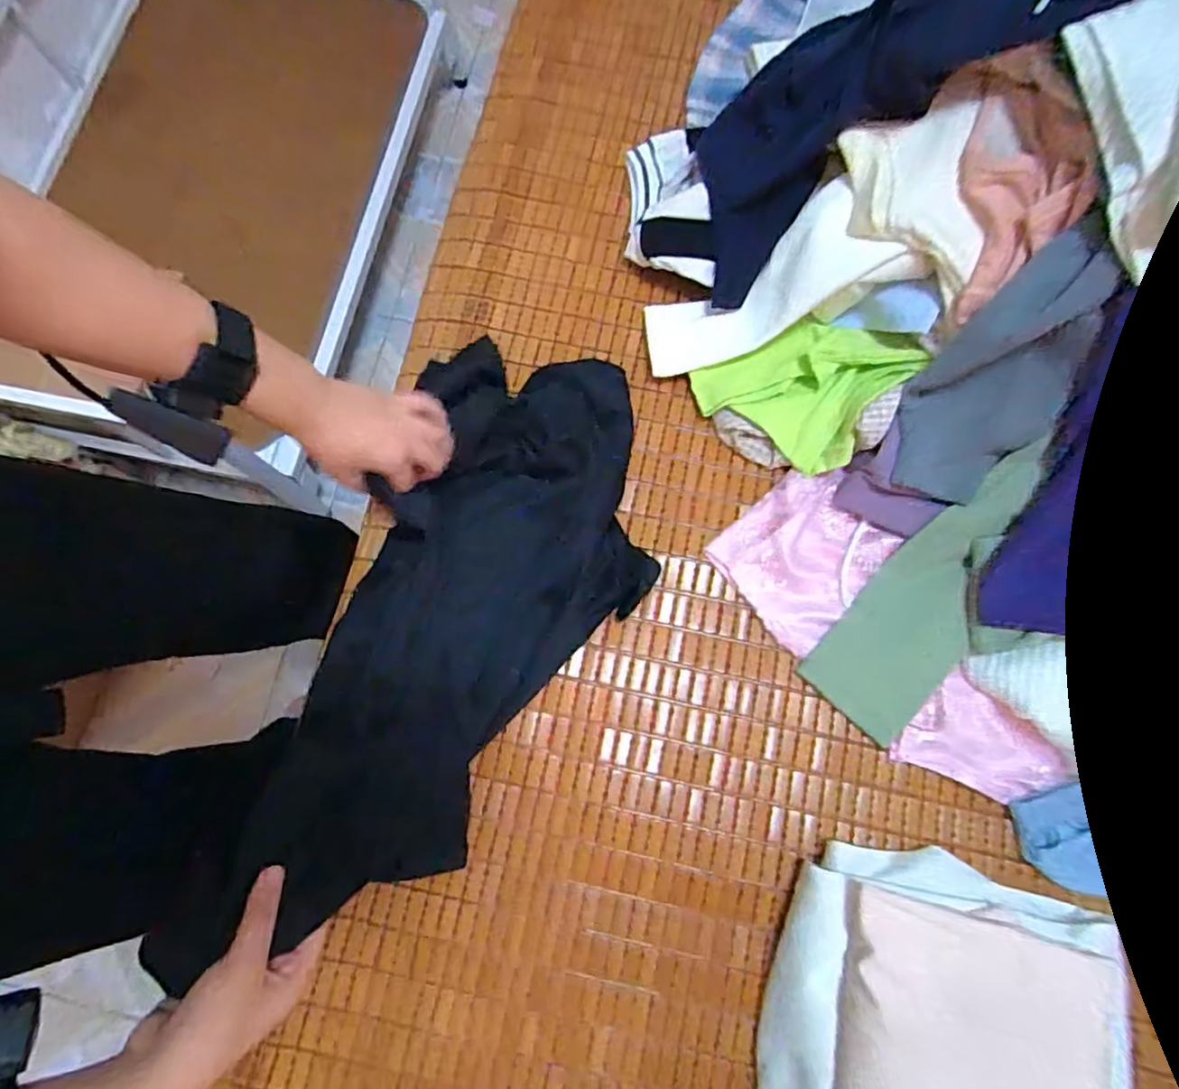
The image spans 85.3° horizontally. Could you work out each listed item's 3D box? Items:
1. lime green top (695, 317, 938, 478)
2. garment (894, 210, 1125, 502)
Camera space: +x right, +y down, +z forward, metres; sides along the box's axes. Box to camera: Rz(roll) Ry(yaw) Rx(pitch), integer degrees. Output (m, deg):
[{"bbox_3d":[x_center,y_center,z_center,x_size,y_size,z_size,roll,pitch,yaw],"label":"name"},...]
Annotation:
[{"bbox_3d":[0.194,-0.155,0.592,0.162,0.063,0.137,35,80,9],"label":"lime green top"},{"bbox_3d":[0.325,-0.135,0.509,0.097,0.213,0.038,25,34,7],"label":"garment"}]

